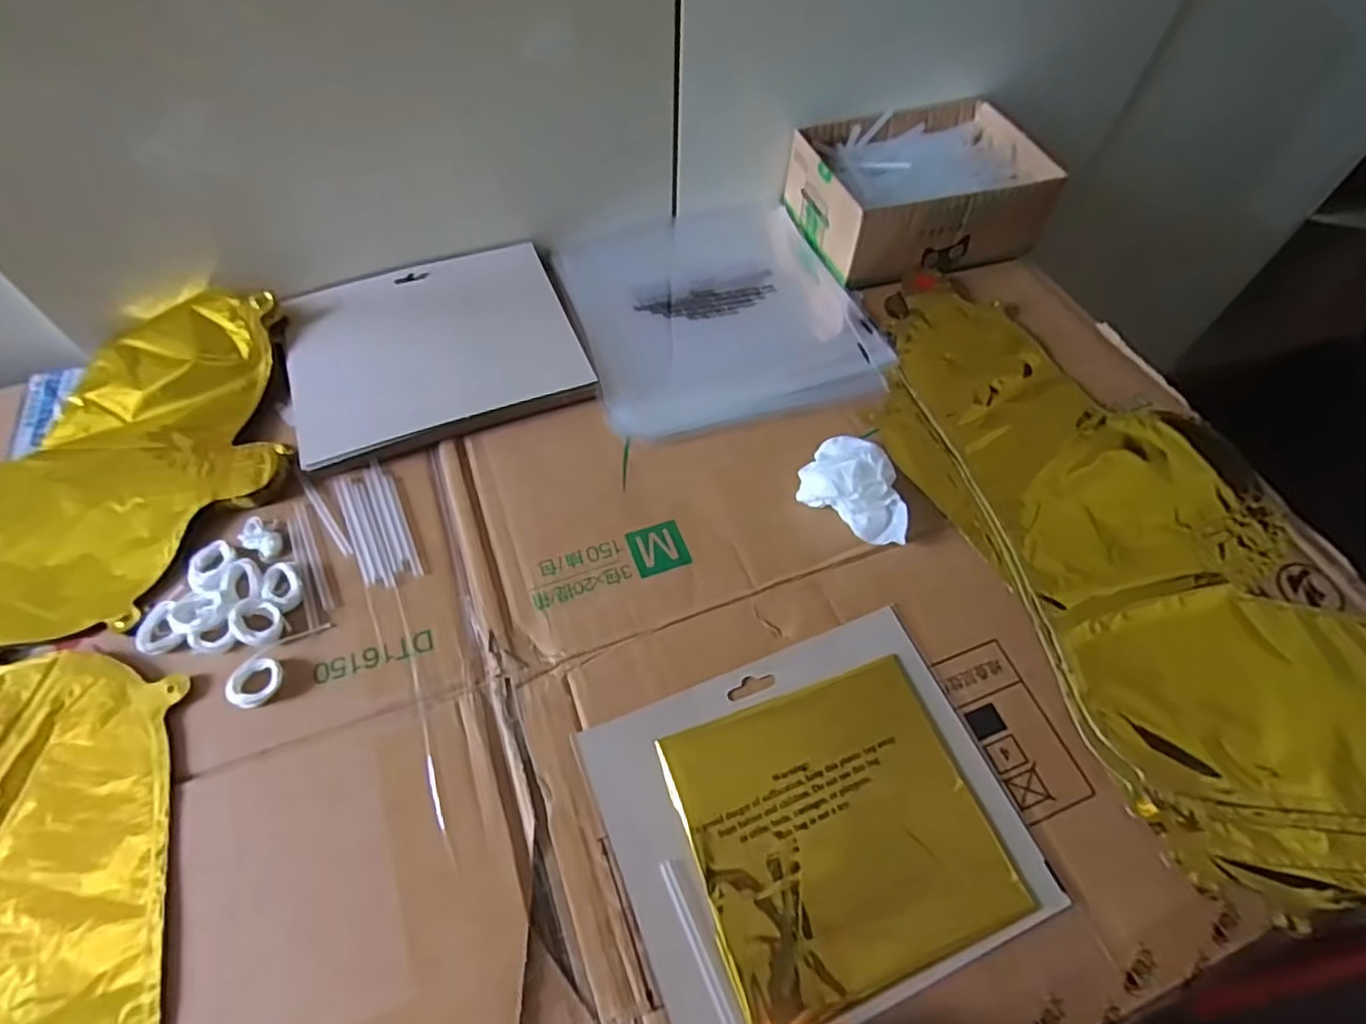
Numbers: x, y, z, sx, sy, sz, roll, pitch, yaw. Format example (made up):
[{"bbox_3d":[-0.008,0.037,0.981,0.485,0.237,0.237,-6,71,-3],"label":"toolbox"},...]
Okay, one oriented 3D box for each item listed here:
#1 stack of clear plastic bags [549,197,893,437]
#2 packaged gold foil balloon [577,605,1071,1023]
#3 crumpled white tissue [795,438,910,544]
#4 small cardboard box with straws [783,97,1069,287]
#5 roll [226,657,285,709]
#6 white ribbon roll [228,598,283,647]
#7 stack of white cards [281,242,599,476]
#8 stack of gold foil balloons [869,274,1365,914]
[{"bbox_3d":[0.025,-0.167,0.528,0.217,0.005,0.235,-15,60,-11],"label":"stack of clear plastic bags"},{"bbox_3d":[0.066,0.151,0.335,0.193,0.008,0.160,-19,61,-13],"label":"packaged gold foil balloon"},{"bbox_3d":[0.112,-0.015,0.418,0.071,0.029,0.048,34,63,17],"label":"crumpled white tissue"},{"bbox_3d":[0.200,-0.274,0.567,0.192,0.062,0.139,-16,61,-12],"label":"small cardboard box with straws"},{"bbox_3d":[-0.225,0.090,0.351,0.026,0.007,0.027,1,59,-2],"label":"roll"},{"bbox_3d":[-0.233,0.060,0.365,0.028,0.008,0.024,20,60,10],"label":"white ribbon roll"},{"bbox_3d":[-0.176,-0.119,0.475,0.194,0.014,0.157,-17,61,-13],"label":"stack of white cards"},{"bbox_3d":[0.288,0.008,0.432,0.224,0.022,0.446,-18,61,-13],"label":"stack of gold foil balloons"}]

